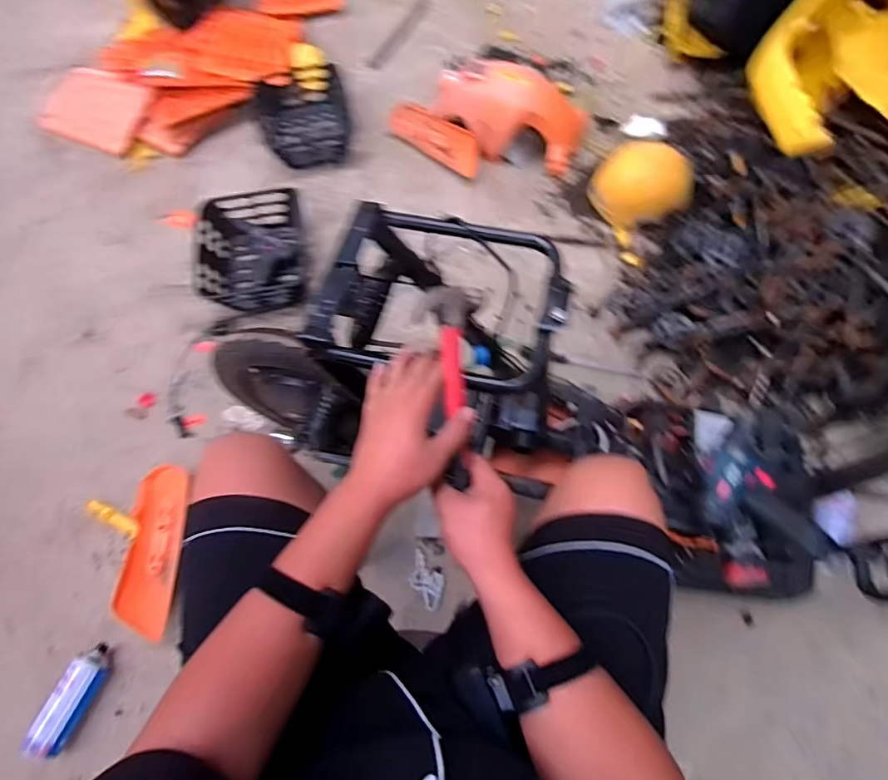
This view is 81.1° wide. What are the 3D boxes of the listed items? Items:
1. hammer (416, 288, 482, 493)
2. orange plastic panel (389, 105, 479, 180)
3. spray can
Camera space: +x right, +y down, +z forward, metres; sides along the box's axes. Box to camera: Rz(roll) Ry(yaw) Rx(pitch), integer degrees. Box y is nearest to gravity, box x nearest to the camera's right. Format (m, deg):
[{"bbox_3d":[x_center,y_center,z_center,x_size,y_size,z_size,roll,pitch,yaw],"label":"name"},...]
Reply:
[{"bbox_3d":[0.009,-0.004,0.540,0.060,0.034,0.200,-2,95,0],"label":"hammer"},{"bbox_3d":[-0.021,-0.802,1.644,0.330,0.029,0.117,37,96,10],"label":"orange plastic panel"},{"bbox_3d":[-0.696,0.579,0.976,0.067,0.063,0.185,21,68,9],"label":"spray can"}]

